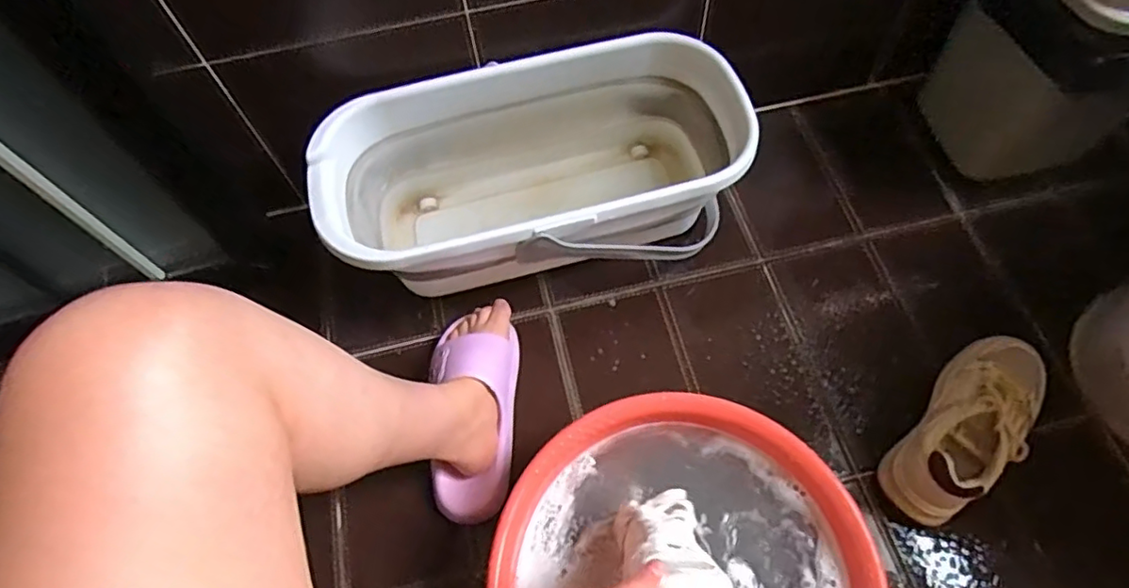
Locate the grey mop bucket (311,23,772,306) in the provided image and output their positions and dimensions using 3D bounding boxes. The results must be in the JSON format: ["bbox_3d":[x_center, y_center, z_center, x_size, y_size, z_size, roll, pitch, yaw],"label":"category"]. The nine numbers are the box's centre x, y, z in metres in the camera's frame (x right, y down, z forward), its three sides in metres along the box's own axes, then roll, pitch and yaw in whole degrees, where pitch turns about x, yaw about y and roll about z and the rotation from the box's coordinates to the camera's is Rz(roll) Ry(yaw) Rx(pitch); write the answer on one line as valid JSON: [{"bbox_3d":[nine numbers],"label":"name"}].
[{"bbox_3d":[-0.039,-0.141,0.796,0.494,0.207,0.262,-17,63,-6],"label":"grey mop bucket"}]

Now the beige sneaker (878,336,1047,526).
[{"bbox_3d":[0.452,0.142,0.680,0.092,0.100,0.243,40,71,21],"label":"beige sneaker"}]

